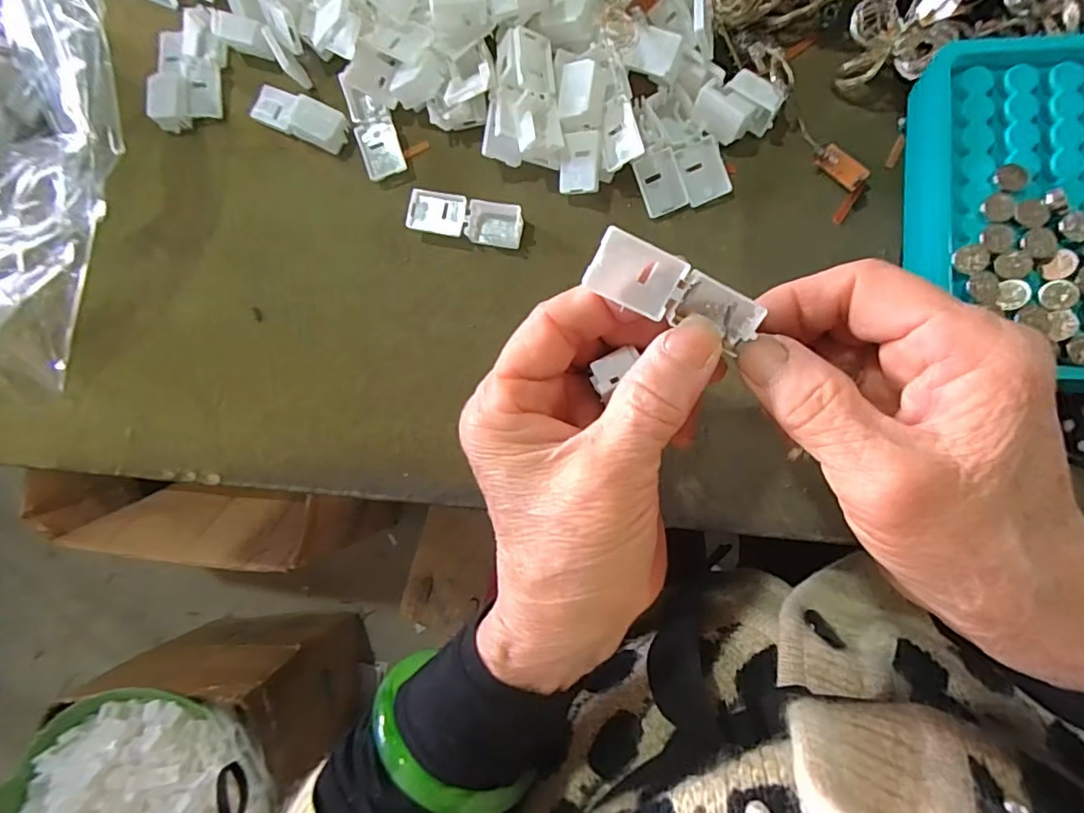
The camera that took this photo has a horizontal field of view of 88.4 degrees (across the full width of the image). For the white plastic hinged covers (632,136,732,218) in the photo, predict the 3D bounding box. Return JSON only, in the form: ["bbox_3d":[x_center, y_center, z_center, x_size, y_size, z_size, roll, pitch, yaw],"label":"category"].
[{"bbox_3d":[0.066,-0.108,0.262,0.039,0.004,0.030,-22,104,6],"label":"white plastic hinged covers"}]

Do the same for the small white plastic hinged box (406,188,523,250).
[{"bbox_3d":[-0.037,-0.093,0.274,0.055,0.010,0.020,10,88,7],"label":"small white plastic hinged box"}]

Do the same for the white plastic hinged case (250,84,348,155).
[{"bbox_3d":[-0.128,-0.151,0.287,0.057,0.014,0.020,25,90,7],"label":"white plastic hinged case"}]

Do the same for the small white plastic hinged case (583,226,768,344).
[{"bbox_3d":[0.040,-0.035,0.168,0.053,0.008,0.018,19,93,-9],"label":"small white plastic hinged case"}]

